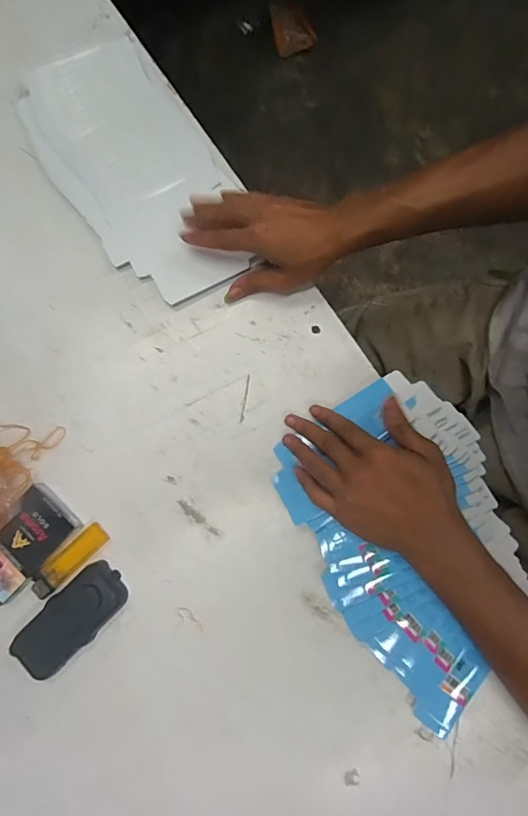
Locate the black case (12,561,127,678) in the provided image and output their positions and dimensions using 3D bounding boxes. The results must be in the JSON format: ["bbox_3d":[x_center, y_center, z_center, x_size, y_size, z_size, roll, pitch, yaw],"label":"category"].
[{"bbox_3d":[-0.180,0.195,0.392,0.106,0.016,0.053,-43,81,-6],"label":"black case"}]

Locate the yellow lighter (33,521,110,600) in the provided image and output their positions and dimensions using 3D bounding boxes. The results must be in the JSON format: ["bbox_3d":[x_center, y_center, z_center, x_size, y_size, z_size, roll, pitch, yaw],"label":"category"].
[{"bbox_3d":[-0.189,0.147,0.412,0.081,0.010,0.025,-43,81,-6],"label":"yellow lighter"}]

